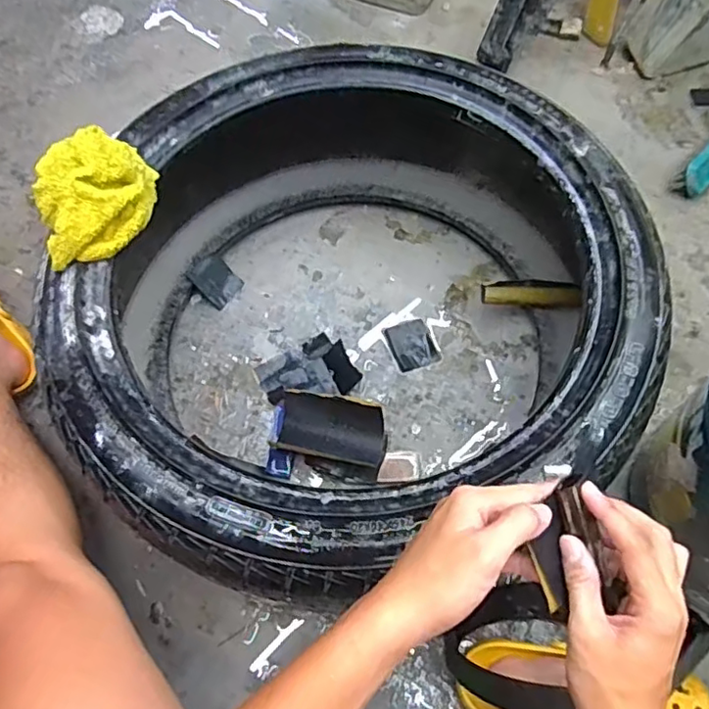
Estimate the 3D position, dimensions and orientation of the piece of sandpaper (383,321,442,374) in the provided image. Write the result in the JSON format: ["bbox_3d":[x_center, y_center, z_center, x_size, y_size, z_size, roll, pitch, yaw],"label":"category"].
[{"bbox_3d":[0.083,-0.013,0.864,0.062,0.004,0.073,-21,65,-8],"label":"piece of sandpaper"}]

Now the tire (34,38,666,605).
[{"bbox_3d":[-0.005,-0.076,0.756,0.638,0.255,0.702,-2,64,1],"label":"tire"}]

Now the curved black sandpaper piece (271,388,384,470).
[{"bbox_3d":[-0.031,0.092,0.775,0.138,0.022,0.080,10,84,17],"label":"curved black sandpaper piece"}]

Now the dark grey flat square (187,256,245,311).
[{"bbox_3d":[-0.204,-0.108,0.900,0.068,0.011,0.058,47,67,-2],"label":"dark grey flat square"}]

